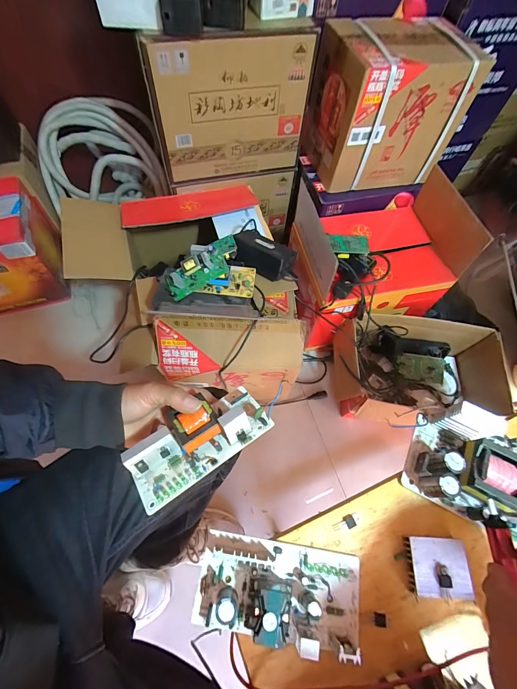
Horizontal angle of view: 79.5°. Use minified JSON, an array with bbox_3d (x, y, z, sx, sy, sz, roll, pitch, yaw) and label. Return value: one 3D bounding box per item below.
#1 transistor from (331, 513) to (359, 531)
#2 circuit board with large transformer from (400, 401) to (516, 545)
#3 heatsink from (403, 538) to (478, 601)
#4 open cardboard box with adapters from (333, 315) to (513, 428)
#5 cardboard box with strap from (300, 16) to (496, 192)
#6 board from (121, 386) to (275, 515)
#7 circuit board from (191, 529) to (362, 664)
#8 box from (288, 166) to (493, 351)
[{"bbox_3d":[0.090,0.183,0.316,0.028,0.006,0.013,-16,66,-11],"label":"transistor"},{"bbox_3d":[0.249,0.134,0.324,0.157,0.050,0.105,23,65,8],"label":"circuit board with large transformer"},{"bbox_3d":[0.171,0.212,0.297,0.053,0.015,0.047,4,64,-2],"label":"heatsink"},{"bbox_3d":[0.437,0.077,0.887,0.434,0.183,0.269,1,64,-3],"label":"open cardboard box with adapters"},{"bbox_3d":[0.320,-0.614,0.815,0.330,0.299,0.230,-7,64,-7],"label":"cardboard box with strap"},{"bbox_3d":[-0.070,0.104,0.356,0.165,0.048,0.075,-33,49,-19],"label":"board"},{"bbox_3d":[0.020,0.217,0.270,0.145,0.042,0.069,10,64,1],"label":"circuit board"},{"bbox_3d":[0.317,-0.230,0.926,0.420,0.361,0.328,-7,64,-7],"label":"box"}]

